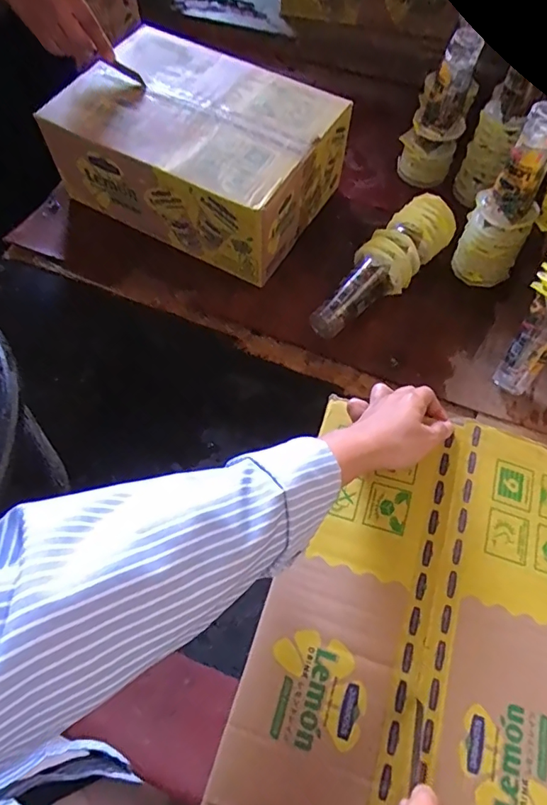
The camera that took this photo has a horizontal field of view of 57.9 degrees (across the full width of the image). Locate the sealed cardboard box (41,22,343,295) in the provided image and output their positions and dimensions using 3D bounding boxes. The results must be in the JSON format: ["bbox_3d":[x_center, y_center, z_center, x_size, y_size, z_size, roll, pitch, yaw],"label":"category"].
[{"bbox_3d":[-0.099,-0.364,0.713,0.349,0.144,0.259,28,69,12],"label":"sealed cardboard box"}]

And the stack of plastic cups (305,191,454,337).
[{"bbox_3d":[0.140,-0.172,0.653,0.074,0.062,0.251,41,72,17],"label":"stack of plastic cups"}]

